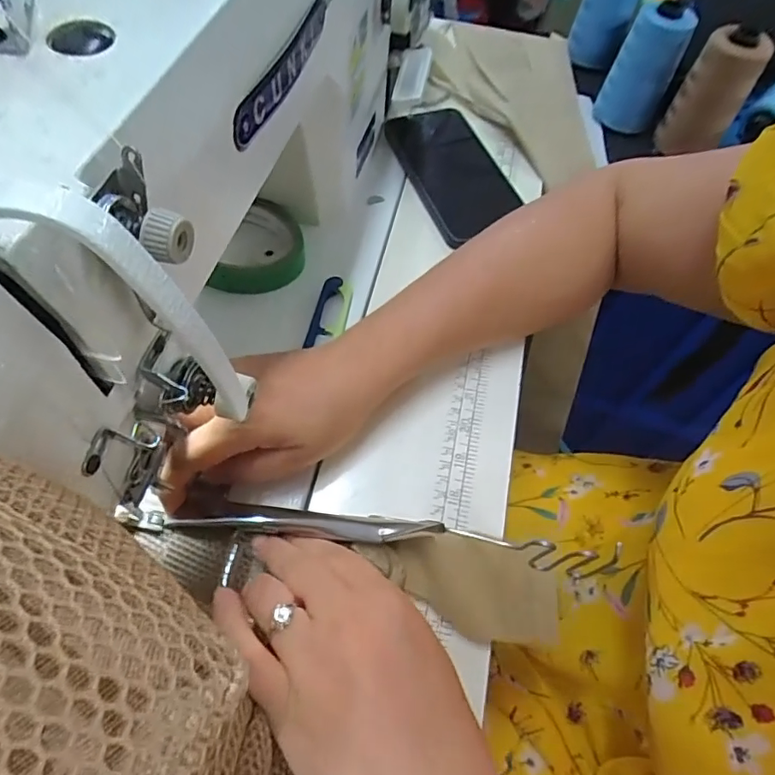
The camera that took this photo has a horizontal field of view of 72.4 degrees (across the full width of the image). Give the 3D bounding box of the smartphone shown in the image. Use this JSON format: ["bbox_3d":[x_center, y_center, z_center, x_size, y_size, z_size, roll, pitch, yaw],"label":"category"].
[{"bbox_3d":[0.059,-0.194,0.474,0.086,0.015,0.161,-18,63,-14],"label":"smartphone"}]

